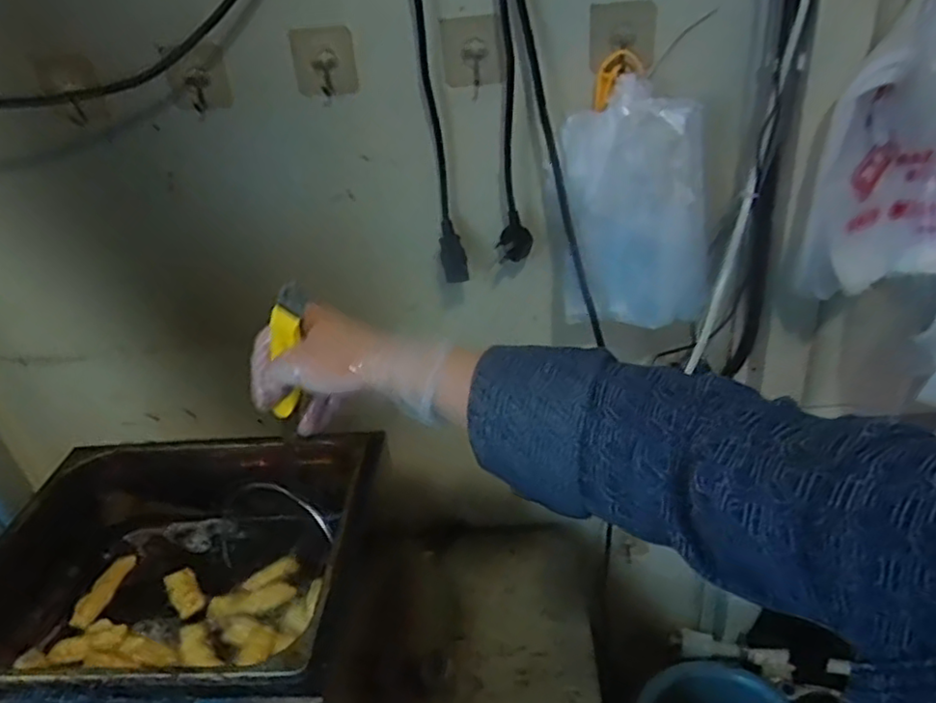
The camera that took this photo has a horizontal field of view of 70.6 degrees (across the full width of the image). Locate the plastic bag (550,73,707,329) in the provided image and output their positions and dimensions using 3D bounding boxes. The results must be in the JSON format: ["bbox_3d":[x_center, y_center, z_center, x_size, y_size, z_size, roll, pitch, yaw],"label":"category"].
[{"bbox_3d":[0.158,-0.125,0.628,0.138,0.210,0.056,11,36,25],"label":"plastic bag"}]

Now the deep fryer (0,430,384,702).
[{"bbox_3d":[-0.238,0.284,0.639,0.368,0.284,0.295,-5,32,2],"label":"deep fryer"}]

